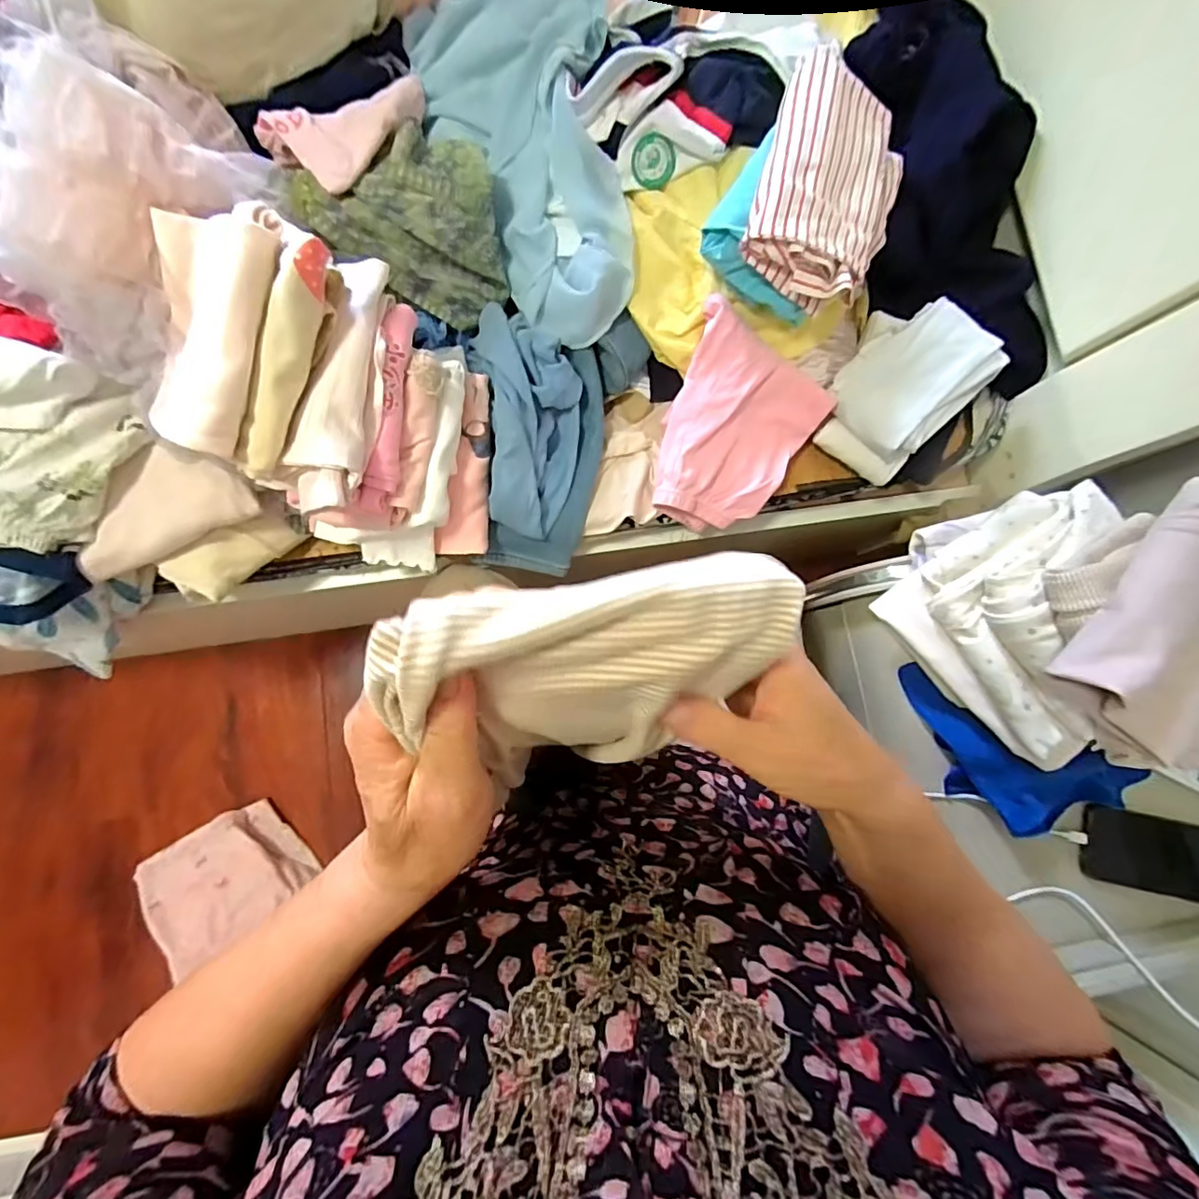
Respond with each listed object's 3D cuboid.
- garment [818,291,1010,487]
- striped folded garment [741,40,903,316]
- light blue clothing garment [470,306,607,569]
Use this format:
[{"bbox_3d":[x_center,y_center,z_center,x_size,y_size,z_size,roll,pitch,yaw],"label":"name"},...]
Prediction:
[{"bbox_3d":[0.355,-0.255,0.654,0.149,0.075,0.191,44,82,3],"label":"garment"},{"bbox_3d":[0.234,-0.411,0.550,0.146,0.073,0.202,17,82,-1],"label":"striped folded garment"},{"bbox_3d":[-0.068,-0.180,0.640,0.149,0.064,0.297,0,102,-4],"label":"light blue clothing garment"}]

